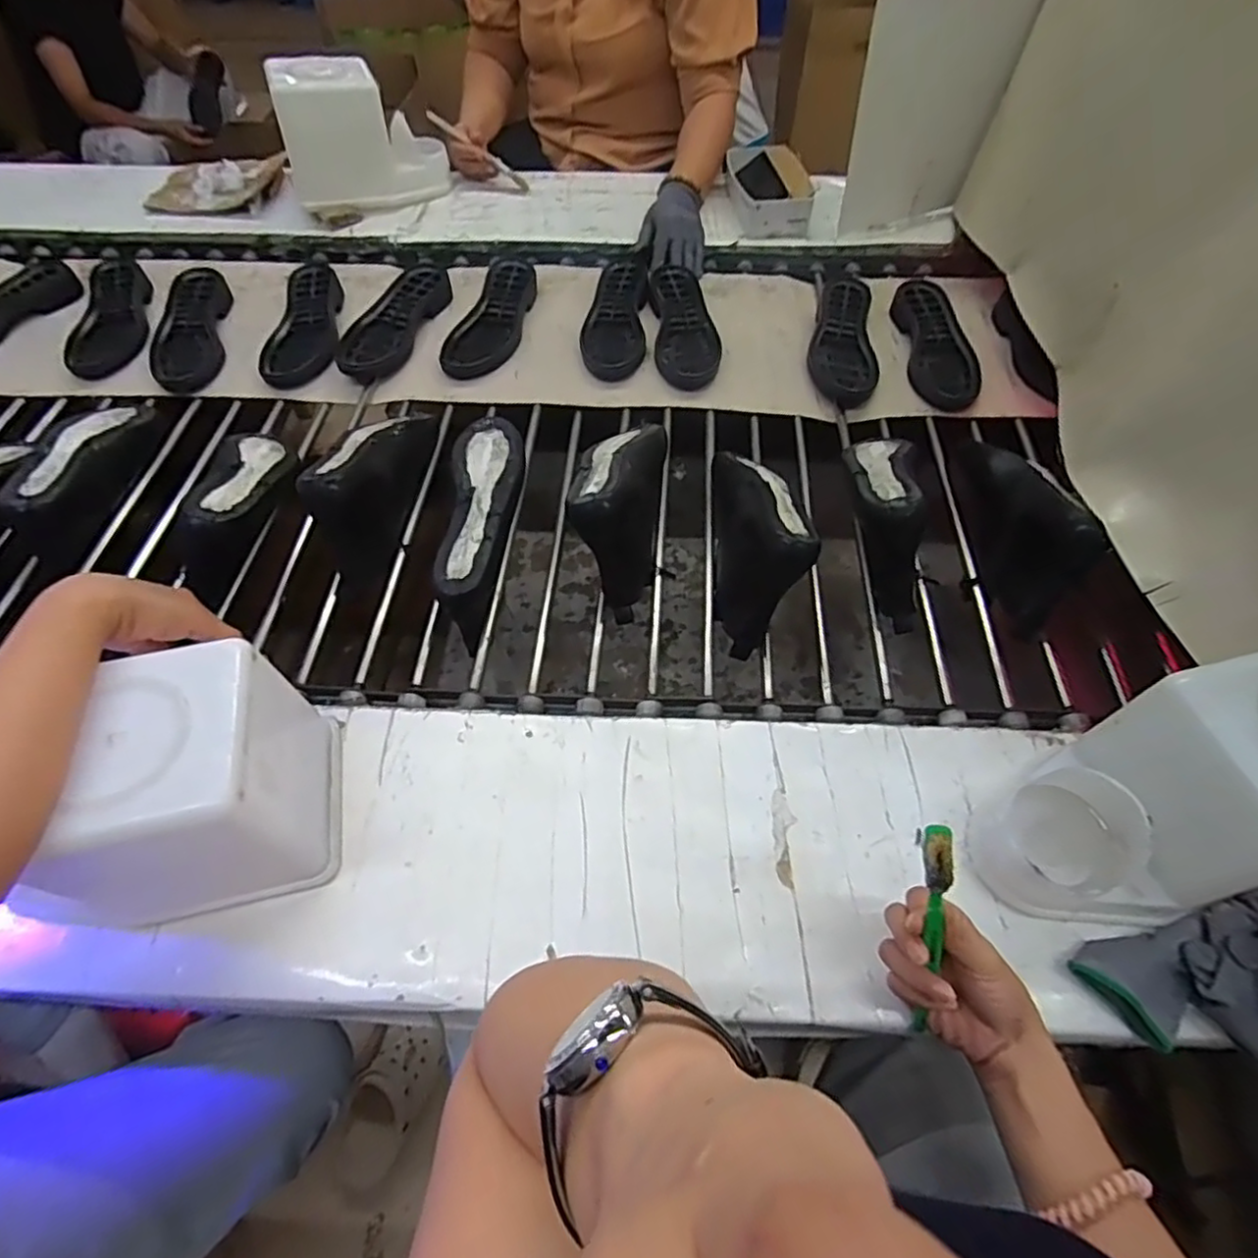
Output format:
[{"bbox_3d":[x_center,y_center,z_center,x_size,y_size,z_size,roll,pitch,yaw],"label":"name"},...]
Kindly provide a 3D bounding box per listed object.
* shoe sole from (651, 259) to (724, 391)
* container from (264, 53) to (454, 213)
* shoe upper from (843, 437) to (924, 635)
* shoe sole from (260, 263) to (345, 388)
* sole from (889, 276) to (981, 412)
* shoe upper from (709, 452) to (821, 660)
[{"bbox_3d":[0.080,-0.432,0.931,0.091,0.033,0.239,-2,57,-1],"label":"shoe sole"},{"bbox_3d":[-0.425,-0.782,1.052,0.246,0.178,0.114,-20,59,-12],"label":"container"},{"bbox_3d":[0.272,-0.138,0.702,0.069,0.104,0.242,5,57,3],"label":"shoe upper"},{"bbox_3d":[-0.466,-0.439,0.939,0.097,0.035,0.241,-7,57,-4],"label":"shoe sole"},{"bbox_3d":[0.437,-0.409,0.937,0.094,0.032,0.257,-2,57,-1],"label":"sole"},{"bbox_3d":[0.141,-0.101,0.705,0.092,0.120,0.240,1,57,1],"label":"shoe upper"}]

